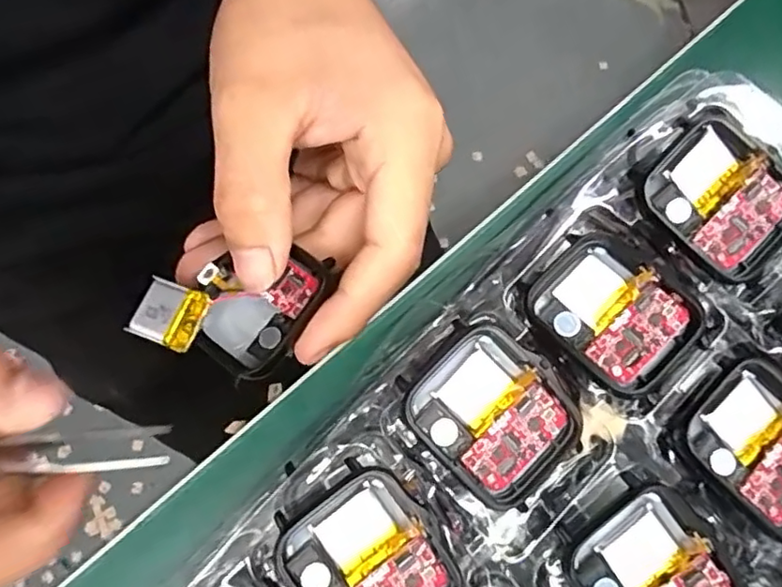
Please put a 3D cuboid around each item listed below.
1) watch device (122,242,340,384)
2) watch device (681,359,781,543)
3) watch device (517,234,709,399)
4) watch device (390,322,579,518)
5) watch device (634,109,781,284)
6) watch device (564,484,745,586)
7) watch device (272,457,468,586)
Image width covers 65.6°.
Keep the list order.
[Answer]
[{"bbox_3d":[-0.050,0.003,0.195,0.051,0.014,0.041,22,78,4],"label":"watch device"},{"bbox_3d":[0.106,0.044,0.169,0.036,0.005,0.044,-41,81,-9],"label":"watch device"},{"bbox_3d":[0.063,0.006,0.175,0.037,0.012,0.045,-41,81,-9],"label":"watch device"},{"bbox_3d":[0.027,0.033,0.166,0.037,0.008,0.045,-44,82,-9],"label":"watch device"},{"bbox_3d":[0.097,-0.027,0.177,0.037,0.009,0.045,-43,82,-9],"label":"watch device"},{"bbox_3d":[0.070,0.077,0.158,0.037,0.008,0.043,-32,80,-7],"label":"watch device"},{"bbox_3d":[-0.005,0.071,0.158,0.037,0.011,0.045,-36,80,-8],"label":"watch device"}]

